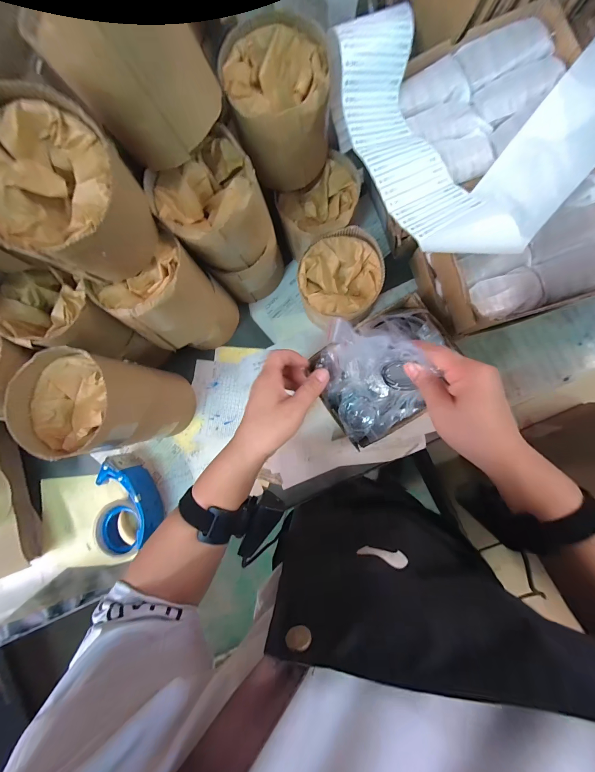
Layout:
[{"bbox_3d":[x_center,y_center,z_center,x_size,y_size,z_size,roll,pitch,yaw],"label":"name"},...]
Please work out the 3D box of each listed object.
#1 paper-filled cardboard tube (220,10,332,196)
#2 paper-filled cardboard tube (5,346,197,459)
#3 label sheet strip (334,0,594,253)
[{"bbox_3d":[-0.017,-0.335,0.367,0.118,0.098,0.128,-5,88,6],"label":"paper-filled cardboard tube"},{"bbox_3d":[-0.249,0.024,0.436,0.120,0.220,0.122,-4,88,6],"label":"paper-filled cardboard tube"},{"bbox_3d":[0.229,-0.287,0.301,0.330,0.060,0.247,-24,86,5],"label":"label sheet strip"}]

